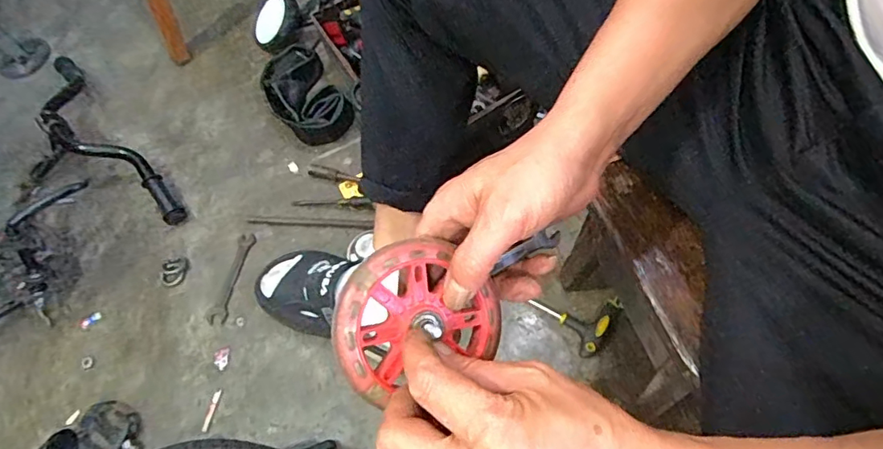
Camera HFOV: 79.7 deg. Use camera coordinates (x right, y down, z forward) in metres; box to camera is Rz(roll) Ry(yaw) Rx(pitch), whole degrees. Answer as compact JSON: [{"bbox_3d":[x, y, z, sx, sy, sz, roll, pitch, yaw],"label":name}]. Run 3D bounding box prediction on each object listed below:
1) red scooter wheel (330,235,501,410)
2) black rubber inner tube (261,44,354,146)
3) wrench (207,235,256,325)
[{"bbox_3d":[-0.014,0.057,0.317,0.099,0.024,0.091,-26,99,-20],"label":"red scooter wheel"},{"bbox_3d":[-0.244,-0.233,0.913,0.114,0.070,0.208,-30,63,-10],"label":"black rubber inner tube"},{"bbox_3d":[-0.317,0.079,0.799,0.031,0.004,0.142,7,63,7],"label":"wrench"}]

